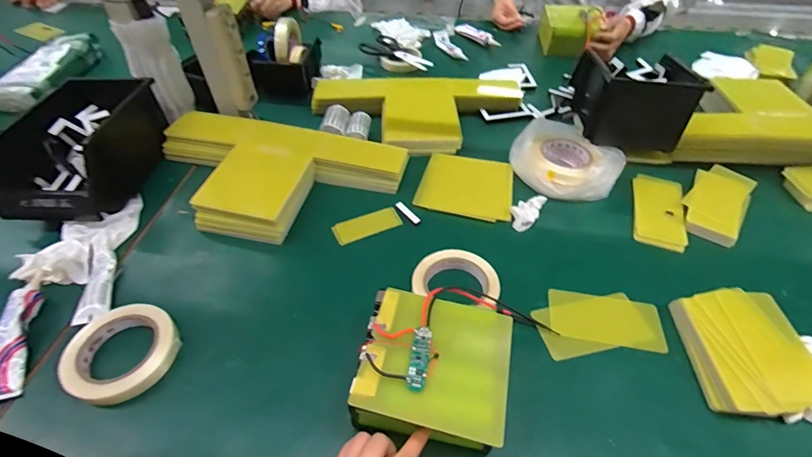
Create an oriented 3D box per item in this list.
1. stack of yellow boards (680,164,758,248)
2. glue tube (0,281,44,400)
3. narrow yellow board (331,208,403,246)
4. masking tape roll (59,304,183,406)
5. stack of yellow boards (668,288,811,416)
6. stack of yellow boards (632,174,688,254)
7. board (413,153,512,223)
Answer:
[{"bbox_3d":[0.502,-0.043,0.647,0.084,0.020,0.166,31,55,25],"label":"stack of yellow boards"},{"bbox_3d":[-0.450,0.121,0.463,0.043,0.028,0.152,-8,48,-7],"label":"glue tube"},{"bbox_3d":[-0.061,-0.005,0.631,0.106,0.009,0.042,-20,51,-17],"label":"narrow yellow board"},{"bbox_3d":[-0.324,0.140,0.460,0.110,0.033,0.111,33,56,26],"label":"masking tape roll"},{"bbox_3d":[0.405,0.145,0.477,0.123,0.034,0.150,5,48,4],"label":"stack of yellow boards"},{"bbox_3d":[0.410,-0.032,0.652,0.072,0.011,0.155,14,49,13],"label":"stack of yellow boards"},{"bbox_3d":[0.104,-0.072,0.685,0.155,0.006,0.133,11,54,5],"label":"board"}]

